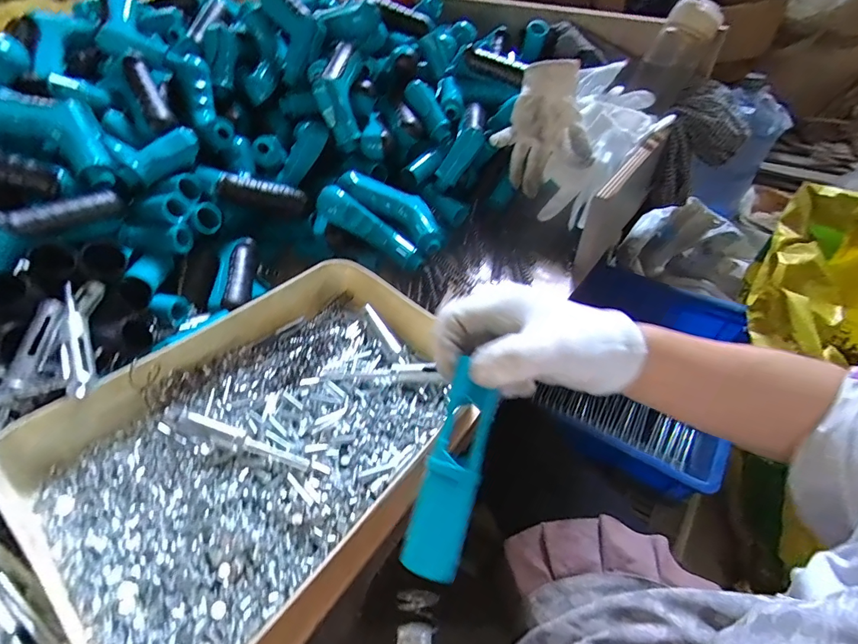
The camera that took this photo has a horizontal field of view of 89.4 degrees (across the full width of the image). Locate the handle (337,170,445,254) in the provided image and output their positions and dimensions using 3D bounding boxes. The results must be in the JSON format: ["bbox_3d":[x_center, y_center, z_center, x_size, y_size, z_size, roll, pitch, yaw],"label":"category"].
[{"bbox_3d":[-0.039,-0.146,0.546,0.141,0.030,0.059,34,48,-6],"label":"handle"}]

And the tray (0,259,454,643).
[{"bbox_3d":[-0.126,0.080,0.360,0.234,0.069,0.330,29,52,27],"label":"tray"}]

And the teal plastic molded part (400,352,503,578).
[{"bbox_3d":[0.015,0.082,0.249,0.030,0.023,0.114,13,76,14],"label":"teal plastic molded part"}]

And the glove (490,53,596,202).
[{"bbox_3d":[0.139,-0.246,0.555,0.122,0.154,0.061,-13,19,0],"label":"glove"}]

